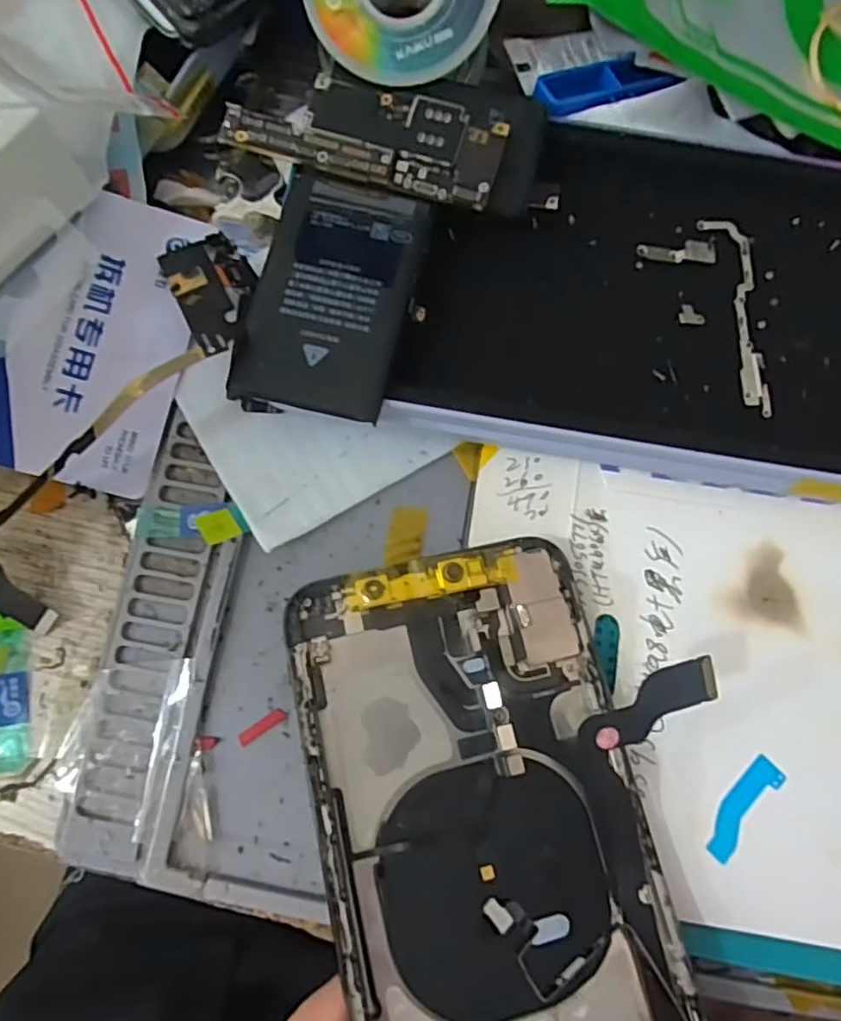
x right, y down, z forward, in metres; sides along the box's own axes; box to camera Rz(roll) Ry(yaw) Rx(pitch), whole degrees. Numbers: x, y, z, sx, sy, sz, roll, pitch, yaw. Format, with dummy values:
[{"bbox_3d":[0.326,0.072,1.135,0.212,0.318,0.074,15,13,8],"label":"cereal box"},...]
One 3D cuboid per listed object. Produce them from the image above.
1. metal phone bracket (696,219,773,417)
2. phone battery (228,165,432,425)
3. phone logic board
[{"bbox_3d":[0.095,-0.058,0.183,0.013,0.004,0.062,-8,78,-4],"label":"metal phone bracket"},{"bbox_3d":[-0.024,-0.059,0.170,0.041,0.007,0.068,13,77,1],"label":"phone battery"},{"bbox_3d":[-0.015,-0.106,0.176,0.076,0.004,0.027,15,77,1],"label":"phone logic board"}]

